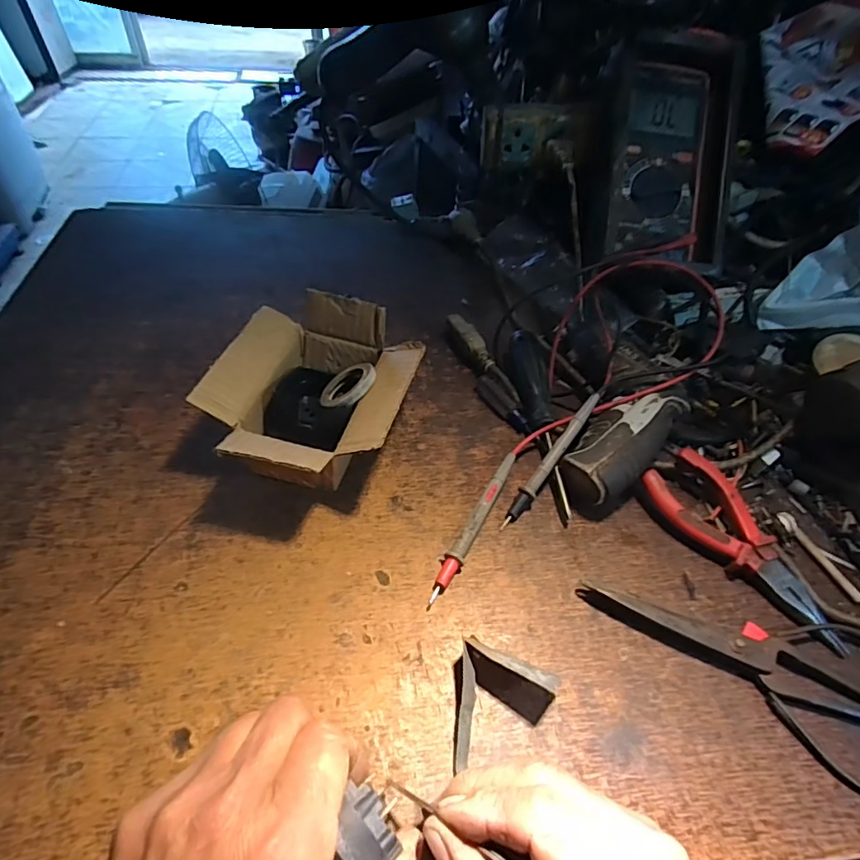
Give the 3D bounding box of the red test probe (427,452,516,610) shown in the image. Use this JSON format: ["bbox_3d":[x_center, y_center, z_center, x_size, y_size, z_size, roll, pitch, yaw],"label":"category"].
[{"bbox_3d":[0.029,0.062,0.341,0.012,0.014,0.121,25,51,16],"label":"red test probe"}]

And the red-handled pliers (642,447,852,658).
[{"bbox_3d":[0.204,0.076,0.337,0.050,0.027,0.141,-21,54,-22],"label":"red-handled pliers"}]

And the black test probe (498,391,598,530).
[{"bbox_3d":[0.086,0.022,0.368,0.010,0.013,0.117,32,73,22],"label":"black test probe"}]

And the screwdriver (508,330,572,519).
[{"bbox_3d":[0.081,-0.016,0.395,0.023,0.027,0.168,-1,49,-5],"label":"screwdriver"}]

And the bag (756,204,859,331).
[{"bbox_3d":[0.381,-0.138,0.455,0.122,0.104,0.095,-27,56,-25],"label":"bag"}]

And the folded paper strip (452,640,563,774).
[{"bbox_3d":[0.034,0.142,0.267,0.053,0.023,0.062,22,51,14],"label":"folded paper strip"}]

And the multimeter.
[{"bbox_3d":[0.212,-0.249,0.453,0.107,0.052,0.223,9,86,3],"label":"multimeter"}]

